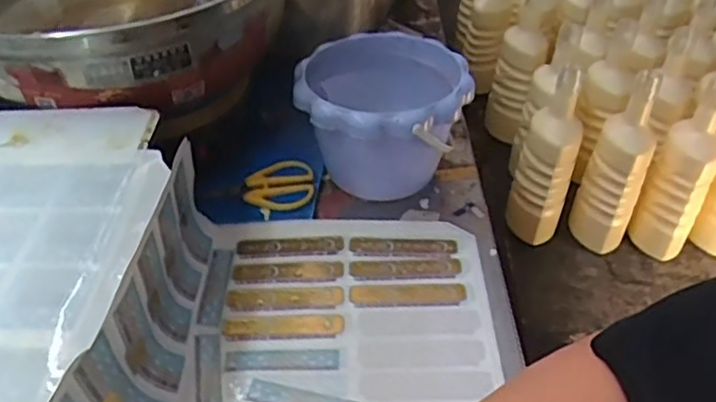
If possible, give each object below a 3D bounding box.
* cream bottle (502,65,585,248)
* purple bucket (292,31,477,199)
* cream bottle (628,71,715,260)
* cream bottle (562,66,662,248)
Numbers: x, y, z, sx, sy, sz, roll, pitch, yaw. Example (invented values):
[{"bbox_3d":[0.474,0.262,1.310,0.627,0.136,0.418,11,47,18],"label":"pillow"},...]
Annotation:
[{"bbox_3d":[0.253,-0.058,0.880,0.069,0.227,0.082,14,41,13],"label":"cream bottle"},{"bbox_3d":[0.018,-0.074,0.622,0.151,0.124,0.146,2,40,-2],"label":"purple bucket"},{"bbox_3d":[0.438,-0.040,0.889,0.075,0.249,0.081,23,44,22],"label":"cream bottle"},{"bbox_3d":[0.351,-0.041,0.894,0.077,0.241,0.067,18,42,17],"label":"cream bottle"}]

